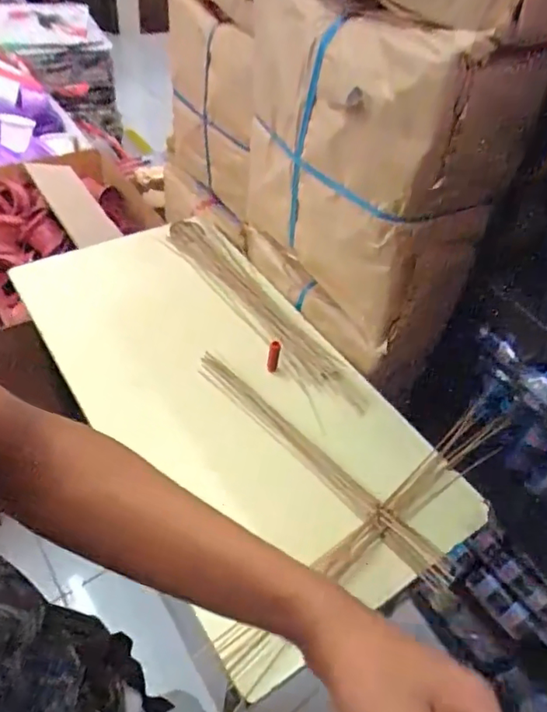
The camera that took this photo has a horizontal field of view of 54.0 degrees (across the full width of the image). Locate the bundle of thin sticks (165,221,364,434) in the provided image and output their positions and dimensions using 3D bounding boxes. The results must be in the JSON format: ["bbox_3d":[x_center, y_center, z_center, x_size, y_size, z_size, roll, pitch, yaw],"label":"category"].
[{"bbox_3d":[-0.031,-0.092,0.950,0.104,0.024,0.542,-23,54,-26],"label":"bundle of thin sticks"}]

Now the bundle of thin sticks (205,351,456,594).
[{"bbox_3d":[0.054,0.134,0.751,0.464,0.025,0.049,38,54,25],"label":"bundle of thin sticks"}]

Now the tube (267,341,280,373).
[{"bbox_3d":[0.000,0.001,0.839,0.016,0.057,0.013,4,47,-3],"label":"tube"}]

